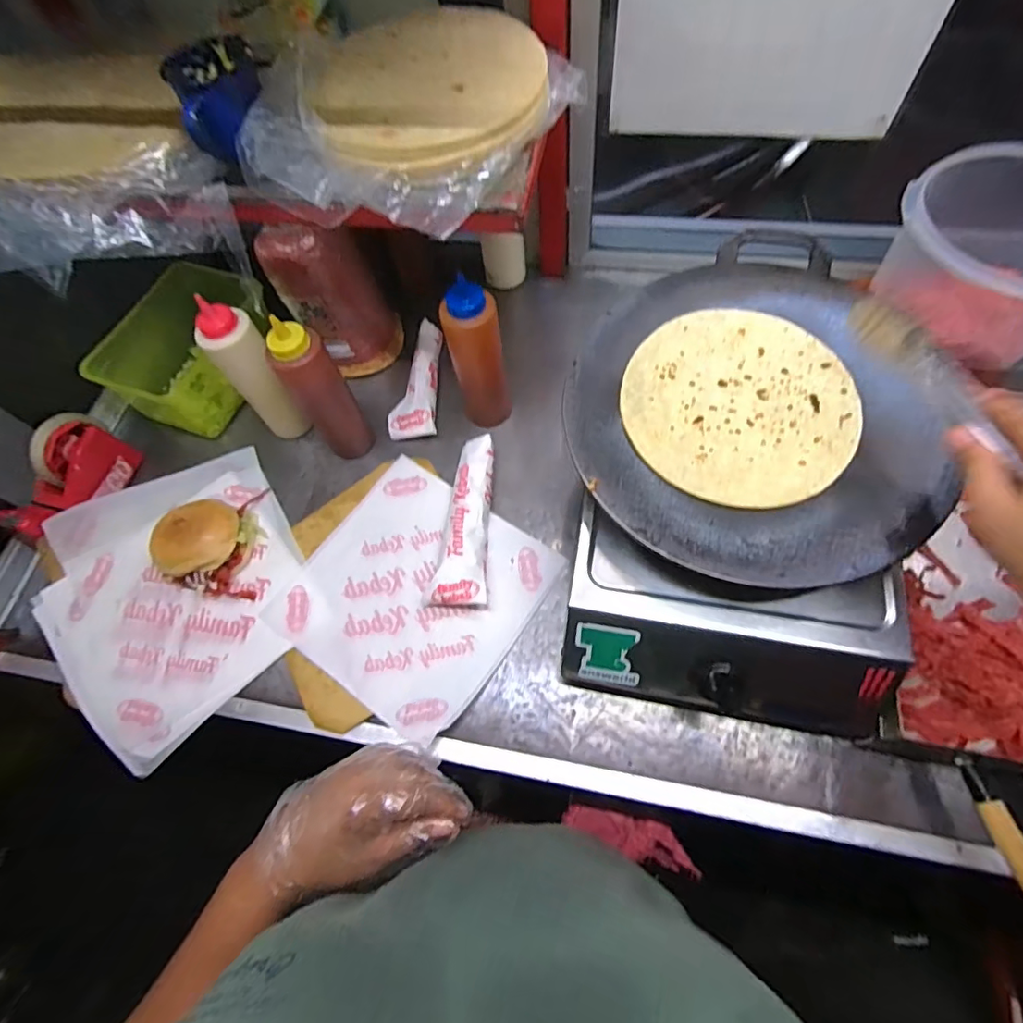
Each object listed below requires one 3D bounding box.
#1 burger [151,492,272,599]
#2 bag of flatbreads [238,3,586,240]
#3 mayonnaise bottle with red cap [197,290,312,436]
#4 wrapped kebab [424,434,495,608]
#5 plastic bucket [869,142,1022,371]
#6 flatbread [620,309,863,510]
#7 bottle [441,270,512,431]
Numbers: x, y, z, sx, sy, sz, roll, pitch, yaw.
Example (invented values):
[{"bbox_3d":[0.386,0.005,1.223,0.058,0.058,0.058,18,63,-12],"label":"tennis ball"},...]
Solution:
[{"bbox_3d":[-0.356,0.029,0.624,0.114,0.055,0.133,-1,65,2],"label":"burger"},{"bbox_3d":[-0.087,-0.363,0.476,0.223,0.049,0.272,25,69,13],"label":"bag of flatbreads"},{"bbox_3d":[-0.299,-0.156,0.638,0.066,0.193,0.051,-8,65,-1],"label":"mayonnaise bottle with red cap"},{"bbox_3d":[-0.052,0.009,0.616,0.062,0.034,0.199,3,65,4],"label":"wrapped kebab"},{"bbox_3d":[0.522,-0.273,0.589,0.205,0.147,0.205,-1,65,2],"label":"plastic bucket"},{"bbox_3d":[0.208,-0.101,0.497,0.199,0.008,0.204,-2,67,5],"label":"flatbread"},{"bbox_3d":[-0.039,-0.170,0.616,0.068,0.188,0.051,-6,65,0],"label":"bottle"}]

